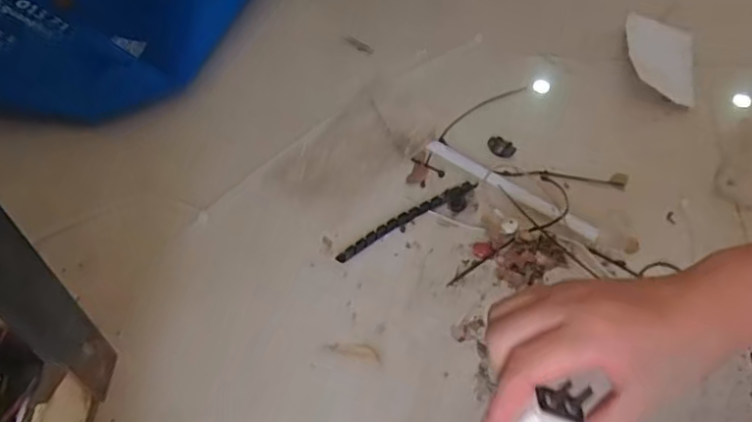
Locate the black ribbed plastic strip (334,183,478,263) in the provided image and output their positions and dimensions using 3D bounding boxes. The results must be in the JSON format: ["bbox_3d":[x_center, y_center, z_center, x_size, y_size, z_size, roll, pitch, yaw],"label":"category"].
[{"bbox_3d":[0.031,0.010,0.598,0.151,0.007,0.022,-25,56,-17],"label":"black ribbed plastic strip"}]

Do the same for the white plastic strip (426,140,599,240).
[{"bbox_3d":[0.128,-0.023,0.617,0.184,0.009,0.019,32,59,23],"label":"white plastic strip"}]

